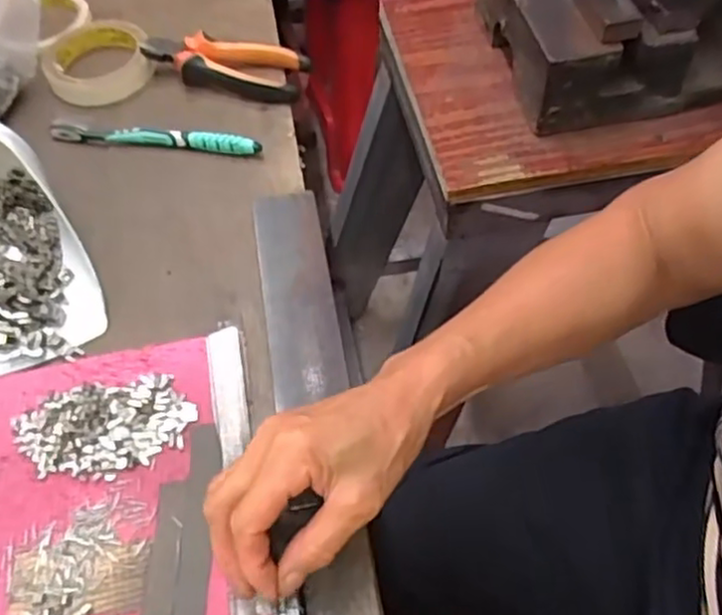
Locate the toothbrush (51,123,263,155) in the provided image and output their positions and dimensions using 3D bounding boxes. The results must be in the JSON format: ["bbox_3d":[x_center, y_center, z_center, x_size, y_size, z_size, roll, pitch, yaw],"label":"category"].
[{"bbox_3d":[-0.174,-0.145,0.584,0.183,0.017,0.017,7,57,7],"label":"toothbrush"}]

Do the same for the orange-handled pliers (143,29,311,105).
[{"bbox_3d":[-0.125,-0.219,0.625,0.153,0.033,0.051,14,58,11],"label":"orange-handled pliers"}]

